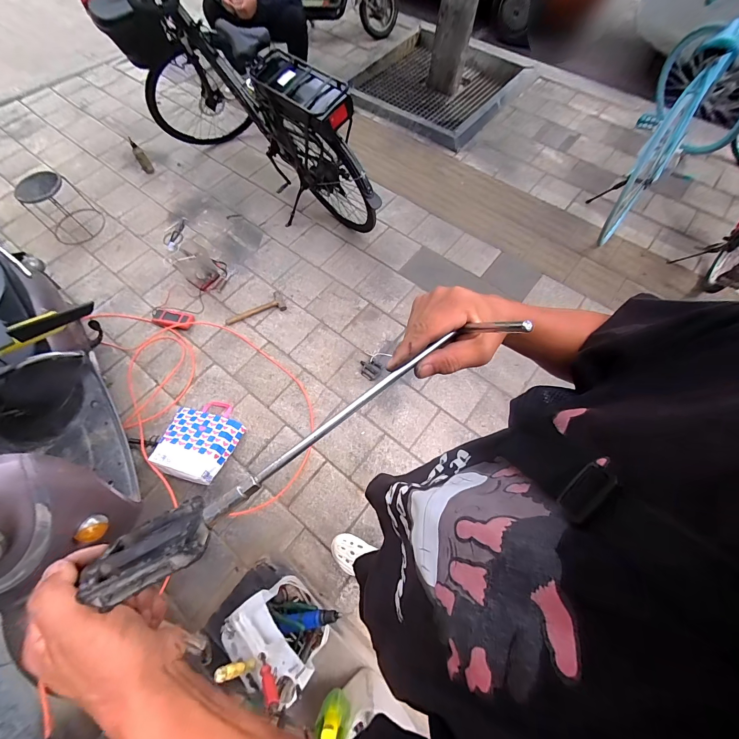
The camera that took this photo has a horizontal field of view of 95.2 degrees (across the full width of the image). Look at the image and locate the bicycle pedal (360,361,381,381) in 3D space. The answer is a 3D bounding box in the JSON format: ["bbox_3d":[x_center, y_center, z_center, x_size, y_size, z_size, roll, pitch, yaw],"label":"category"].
[{"bbox_3d":[-0.005,-0.001,1.627,0.099,0.023,0.087,30,70,11],"label":"bicycle pedal"}]

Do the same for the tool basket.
[{"bbox_3d":[-0.238,0.702,0.900,0.233,0.343,0.185,28,70,13],"label":"tool basket"}]

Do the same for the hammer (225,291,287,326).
[{"bbox_3d":[-0.594,-0.298,1.755,0.307,0.035,0.120,-30,71,-12],"label":"hammer"}]

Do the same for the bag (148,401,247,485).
[{"bbox_3d":[-0.723,0.287,1.442,0.299,0.152,0.346,14,67,8],"label":"bag"}]

